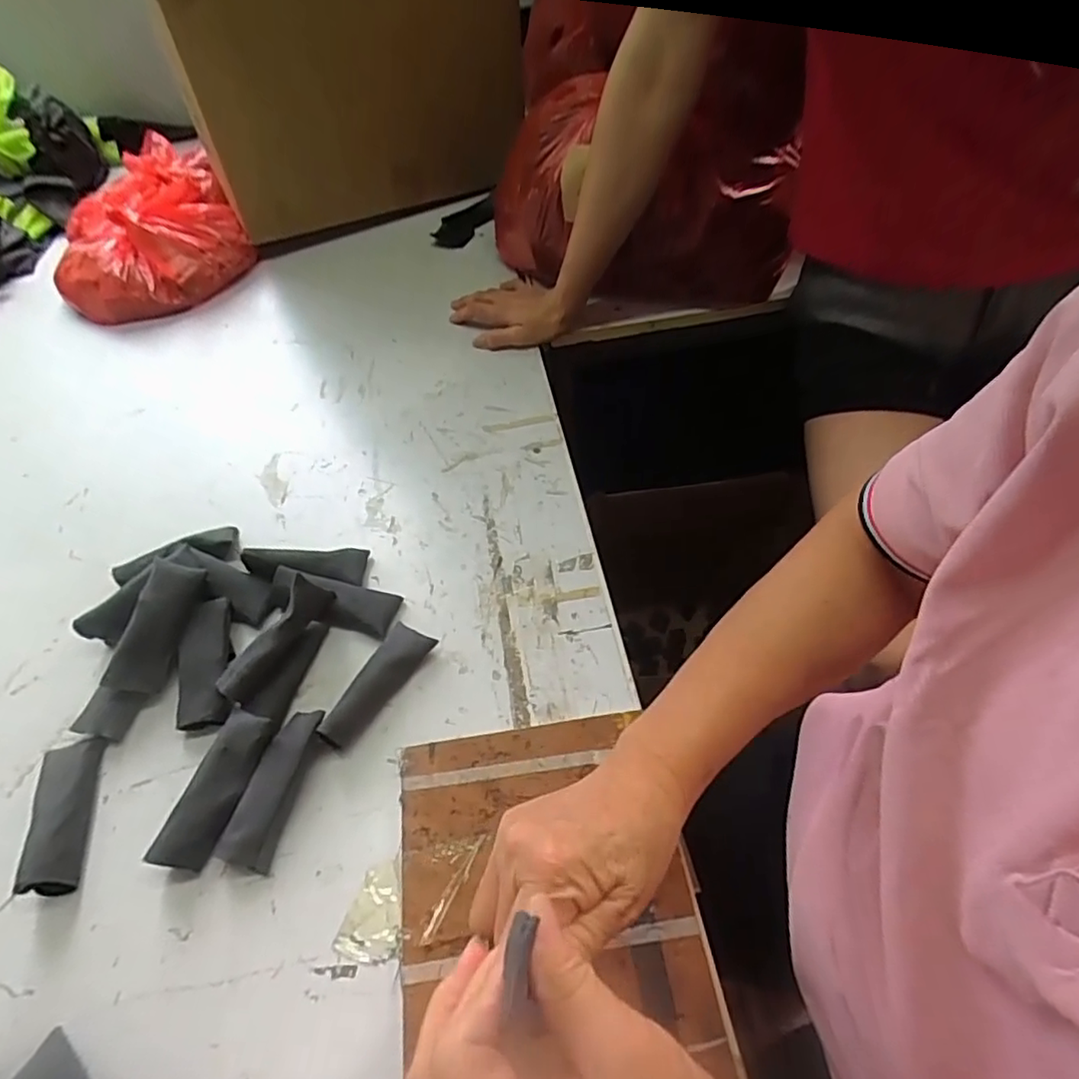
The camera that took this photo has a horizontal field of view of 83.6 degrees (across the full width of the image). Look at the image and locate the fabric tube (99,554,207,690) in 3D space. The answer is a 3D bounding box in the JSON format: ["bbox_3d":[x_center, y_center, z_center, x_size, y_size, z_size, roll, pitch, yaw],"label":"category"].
[{"bbox_3d":[-0.303,0.069,0.484,0.031,0.036,0.103,11,74,13],"label":"fabric tube"}]

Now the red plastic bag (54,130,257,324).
[{"bbox_3d":[-0.582,-0.465,0.881,0.246,0.087,0.417,-27,56,-14],"label":"red plastic bag"}]

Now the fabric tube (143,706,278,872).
[{"bbox_3d":[-0.222,0.174,0.421,0.034,0.034,0.102,14,57,15],"label":"fabric tube"}]

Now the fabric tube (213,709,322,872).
[{"bbox_3d":[-0.185,0.172,0.424,0.031,0.027,0.103,10,56,12],"label":"fabric tube"}]

